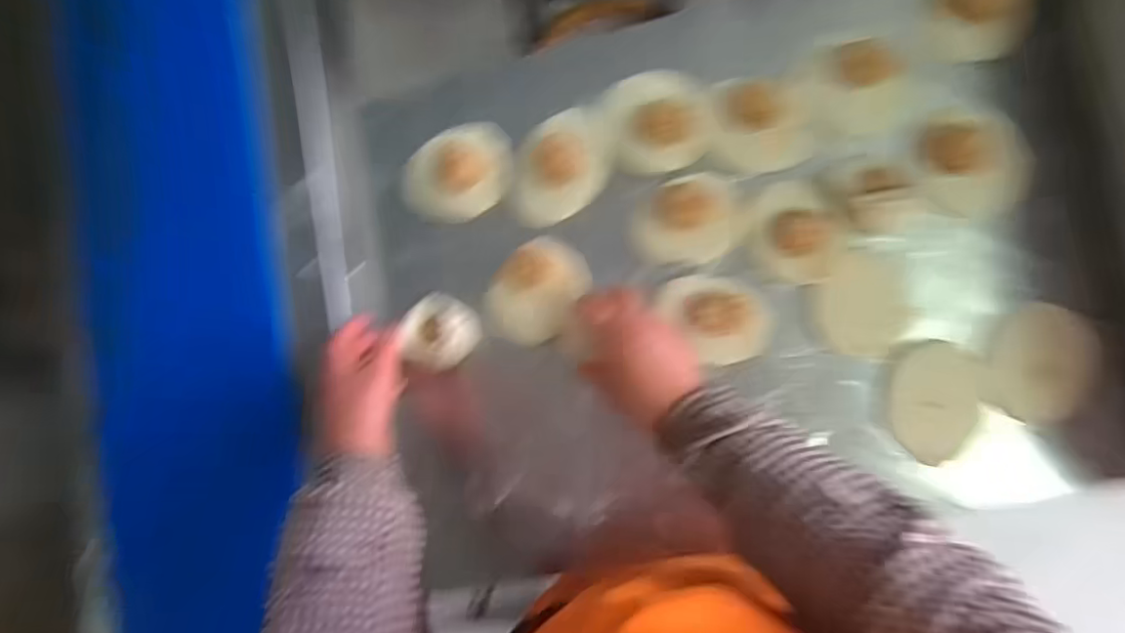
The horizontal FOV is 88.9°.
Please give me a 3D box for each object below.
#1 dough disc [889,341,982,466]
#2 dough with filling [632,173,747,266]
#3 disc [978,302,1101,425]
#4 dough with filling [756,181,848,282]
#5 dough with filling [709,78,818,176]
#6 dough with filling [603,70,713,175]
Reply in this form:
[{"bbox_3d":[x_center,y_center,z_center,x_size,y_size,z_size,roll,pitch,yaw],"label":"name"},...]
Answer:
[{"bbox_3d":[0.312,0.071,0.478,0.074,0.014,0.096,-4,86,8],"label":"dough disc"},{"bbox_3d":[0.113,-0.087,0.519,0.096,0.016,0.075,-8,85,7],"label":"dough with filling"},{"bbox_3d":[0.399,0.039,0.475,0.082,0.007,0.094,24,90,9],"label":"disc"},{"bbox_3d":[0.204,-0.073,0.498,0.069,0.013,0.086,-35,82,4],"label":"dough with filling"},{"bbox_3d":[0.175,-0.166,0.503,0.086,0.016,0.080,-2,86,8],"label":"dough with filling"},{"bbox_3d":[0.086,-0.175,0.521,0.090,0.009,0.086,-11,102,9],"label":"dough with filling"}]

